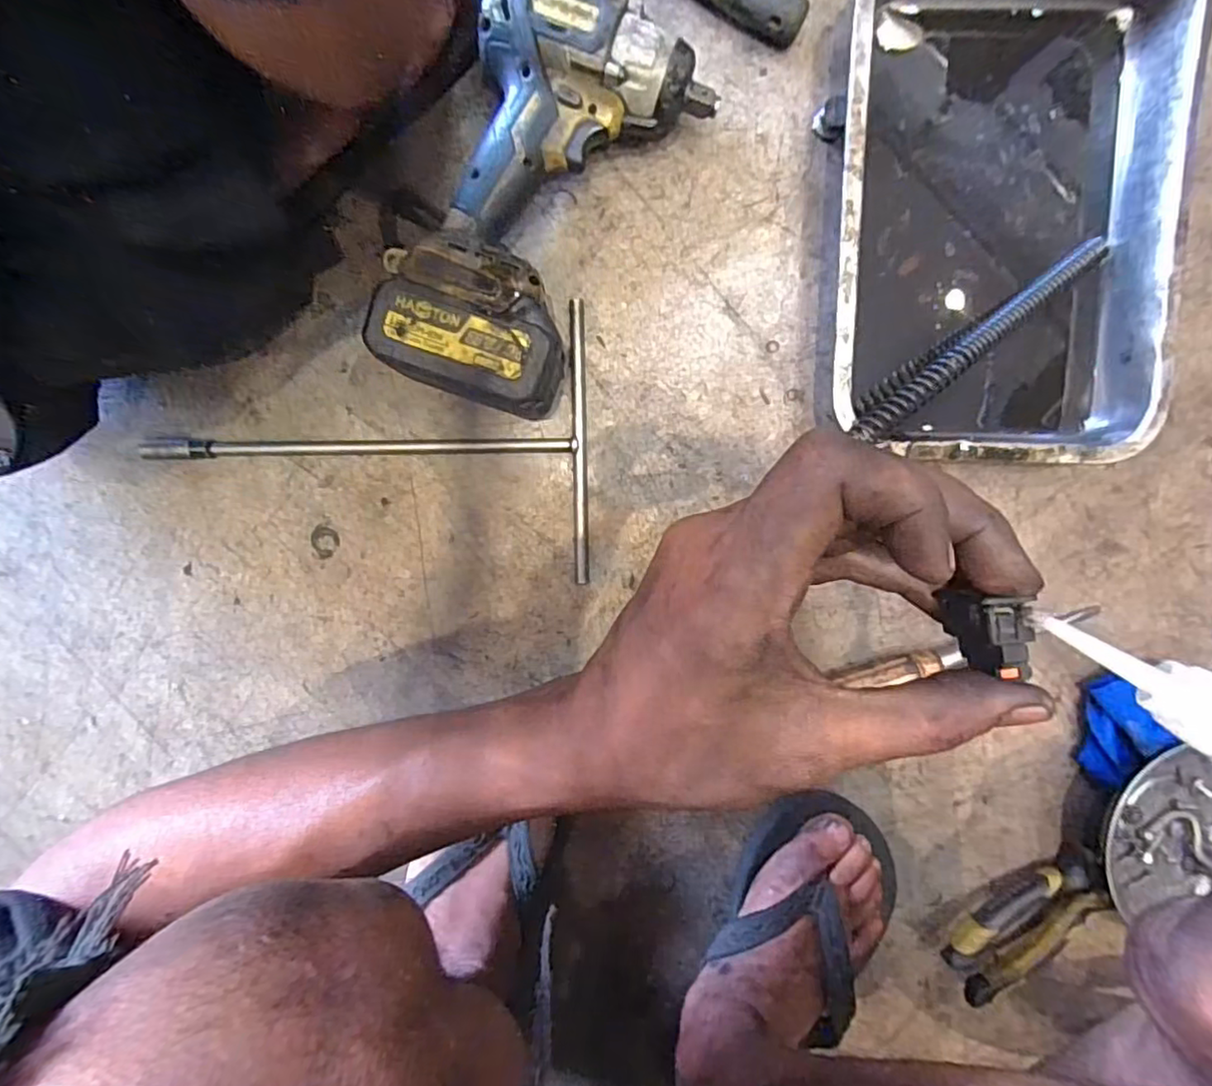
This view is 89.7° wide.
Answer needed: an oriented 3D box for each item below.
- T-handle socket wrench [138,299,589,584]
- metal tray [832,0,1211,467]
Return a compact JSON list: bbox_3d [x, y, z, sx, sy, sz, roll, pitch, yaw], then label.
[{"bbox_3d":[-0.164,-0.064,0.423,0.298,0.017,0.186,-1,95,-2],"label":"T-handle socket wrench"},{"bbox_3d":[0.246,-0.210,0.389,0.205,0.054,0.309,0,95,-2],"label":"metal tray"}]

